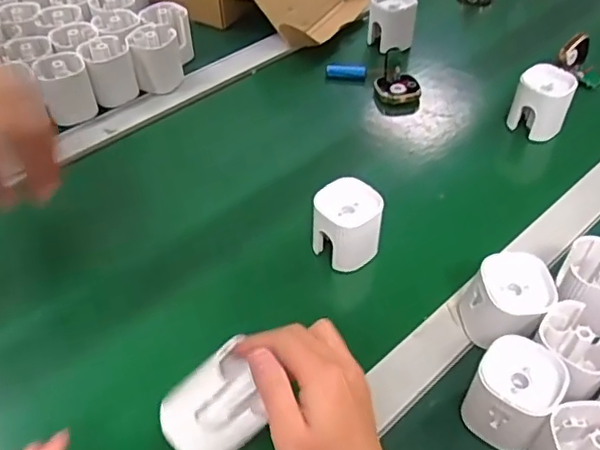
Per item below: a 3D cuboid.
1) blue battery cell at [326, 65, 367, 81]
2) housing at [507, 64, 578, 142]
[{"bbox_3d":[0.060,-0.201,0.775,0.052,0.017,0.014,8,45,7],"label":"blue battery cell"},{"bbox_3d":[0.276,-0.136,0.680,0.047,0.074,0.060,-32,53,-29],"label":"housing"}]

